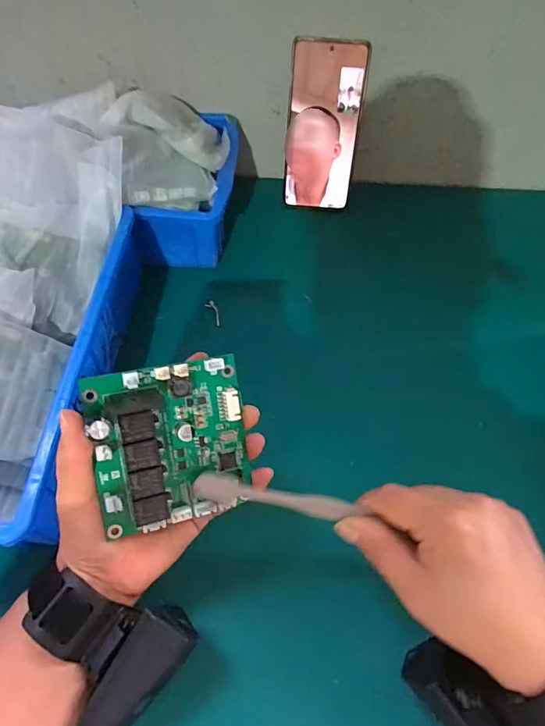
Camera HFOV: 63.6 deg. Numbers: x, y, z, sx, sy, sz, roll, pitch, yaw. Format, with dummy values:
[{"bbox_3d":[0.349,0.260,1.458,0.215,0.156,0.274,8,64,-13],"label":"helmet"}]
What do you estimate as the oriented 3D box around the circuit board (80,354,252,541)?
[{"bbox_3d":[-0.056,0.048,0.254,0.087,0.024,0.091,-11,96,-26],"label":"circuit board"}]

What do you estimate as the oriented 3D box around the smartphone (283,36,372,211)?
[{"bbox_3d":[0.054,-0.248,0.473,0.077,0.161,0.007,5,39,1],"label":"smartphone"}]

